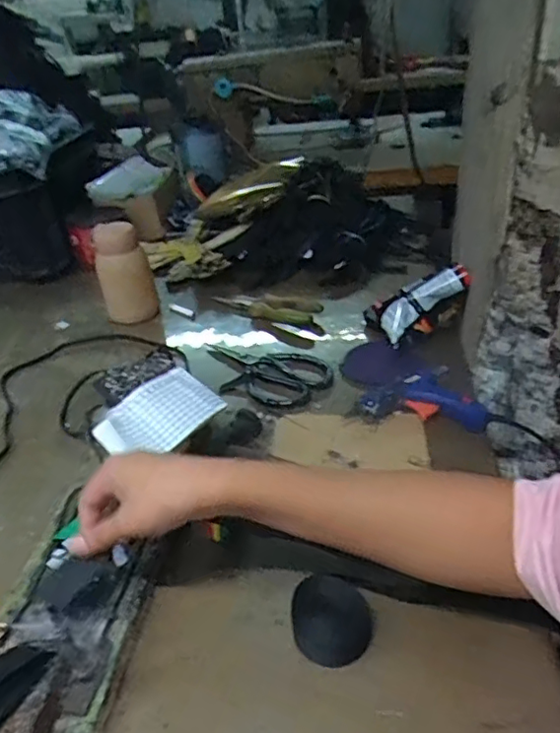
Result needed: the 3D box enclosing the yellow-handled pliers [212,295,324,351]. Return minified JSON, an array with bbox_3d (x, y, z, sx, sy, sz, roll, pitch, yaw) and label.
[{"bbox_3d":[-0.017,-0.085,0.831,0.194,0.021,0.071,25,44,37],"label":"yellow-handled pliers"}]

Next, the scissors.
[{"bbox_3d":[-0.025,0.004,0.712,0.175,0.006,0.106,14,39,28],"label":"scissors"}]

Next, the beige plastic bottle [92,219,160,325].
[{"bbox_3d":[-0.225,-0.136,0.843,0.074,0.132,0.059,-14,35,-13],"label":"beige plastic bottle"}]

